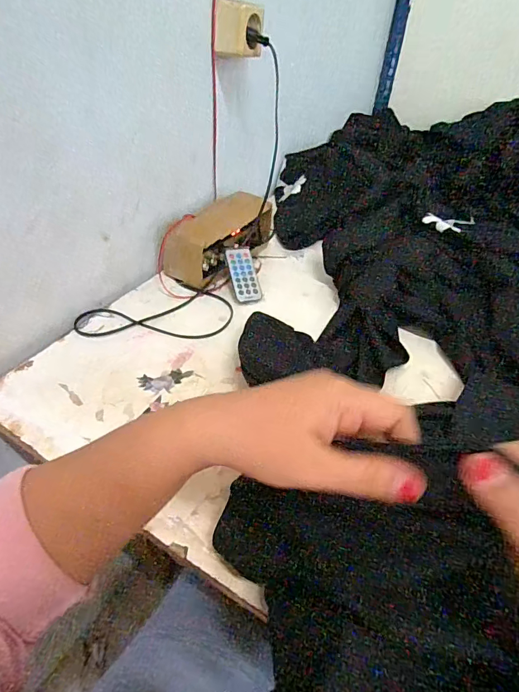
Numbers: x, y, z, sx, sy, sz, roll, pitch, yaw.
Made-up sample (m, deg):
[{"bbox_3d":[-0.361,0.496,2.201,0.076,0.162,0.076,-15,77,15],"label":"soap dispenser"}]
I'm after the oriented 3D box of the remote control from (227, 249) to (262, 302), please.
[{"bbox_3d":[-0.023,-0.104,0.610,0.035,0.004,0.086,-10,74,-15],"label":"remote control"}]

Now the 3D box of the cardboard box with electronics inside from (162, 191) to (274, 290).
[{"bbox_3d":[-0.060,-0.167,0.642,0.081,0.082,0.185,31,50,24],"label":"cardboard box with electronics inside"}]

